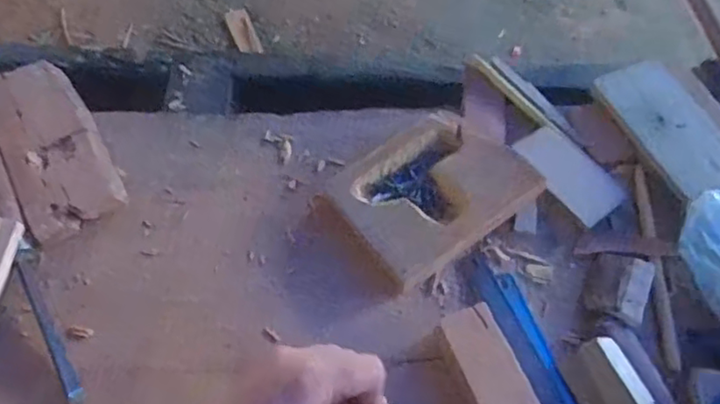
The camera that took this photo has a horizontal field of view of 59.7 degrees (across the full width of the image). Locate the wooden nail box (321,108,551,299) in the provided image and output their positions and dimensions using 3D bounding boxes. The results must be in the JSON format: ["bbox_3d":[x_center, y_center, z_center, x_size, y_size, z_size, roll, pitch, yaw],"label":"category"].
[{"bbox_3d":[0.052,-0.008,0.491,0.143,0.027,0.109,-33,66,-18],"label":"wooden nail box"}]

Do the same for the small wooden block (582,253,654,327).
[{"bbox_3d":[0.188,0.062,0.460,0.040,0.019,0.051,20,62,10],"label":"small wooden block"}]

